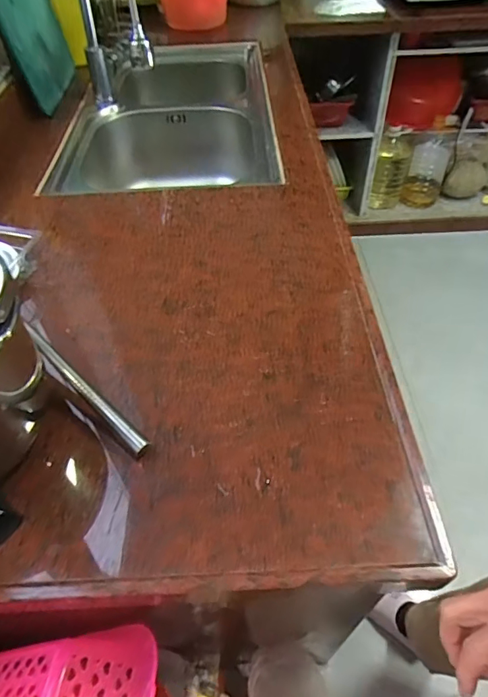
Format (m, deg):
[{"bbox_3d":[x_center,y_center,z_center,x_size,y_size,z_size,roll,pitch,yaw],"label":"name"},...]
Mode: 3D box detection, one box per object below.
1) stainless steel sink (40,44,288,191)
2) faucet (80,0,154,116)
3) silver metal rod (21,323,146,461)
[{"bbox_3d":[-0.142,-0.466,1.047,0.408,0.205,0.729,-1,49,0],"label":"stainless steel sink"},{"bbox_3d":[-0.255,-0.614,0.854,0.123,0.314,0.197,-14,50,-11],"label":"faucet"},{"bbox_3d":[-0.161,0.037,0.448,0.184,0.016,0.015,42,60,16],"label":"silver metal rod"}]

